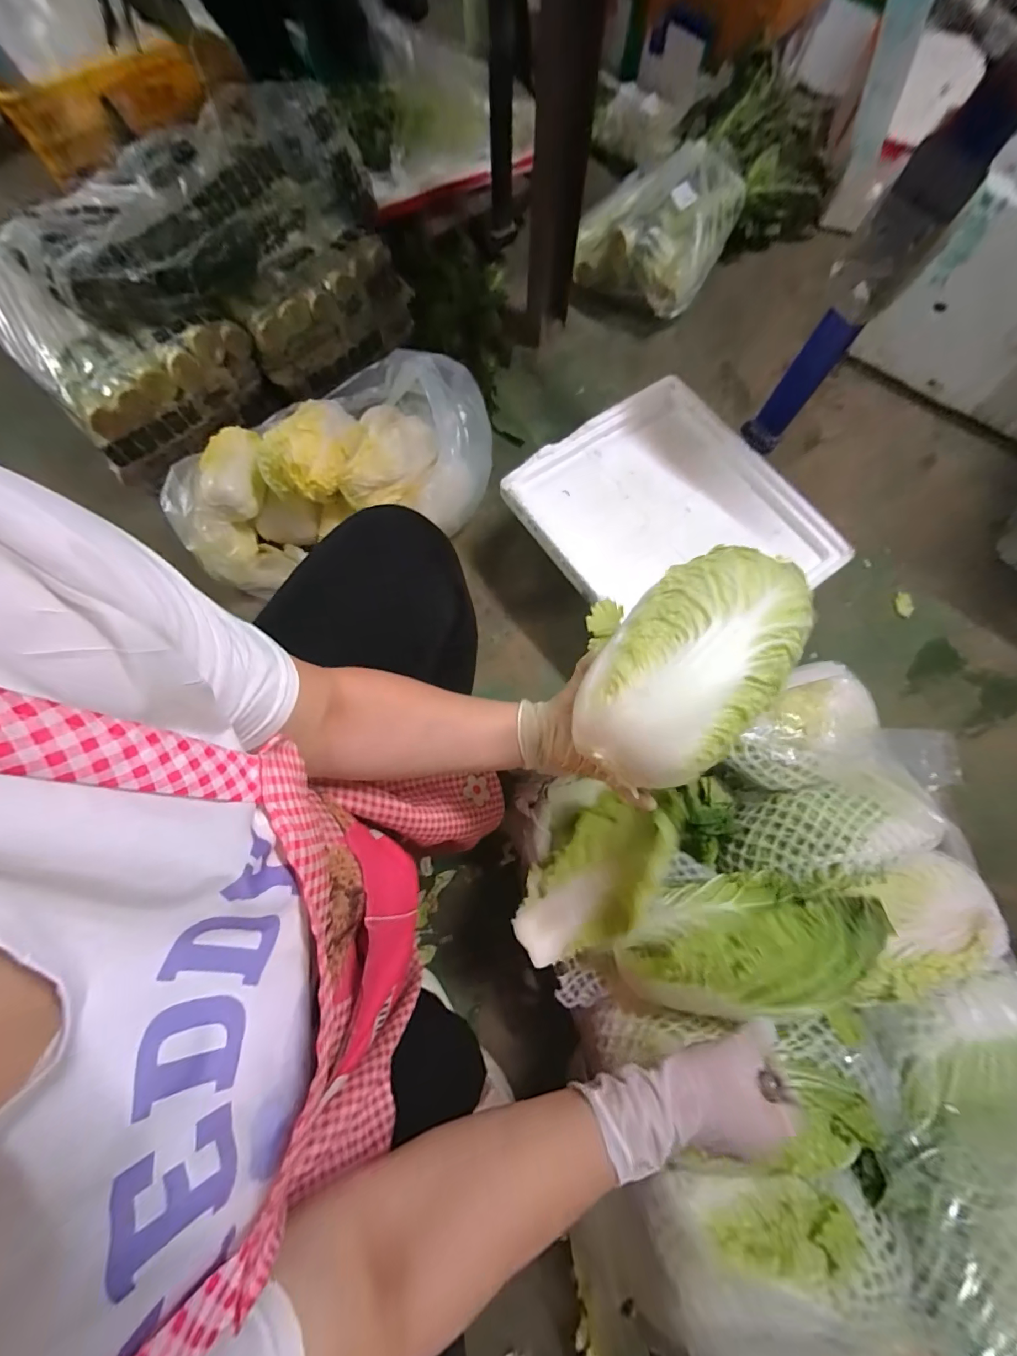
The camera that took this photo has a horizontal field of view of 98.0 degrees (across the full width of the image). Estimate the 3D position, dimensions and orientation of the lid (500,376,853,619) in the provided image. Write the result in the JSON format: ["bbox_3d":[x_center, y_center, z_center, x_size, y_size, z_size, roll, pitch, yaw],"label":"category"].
[{"bbox_3d":[0.275,-0.271,0.764,0.413,0.044,0.461,-35,79,-9],"label":"lid"}]

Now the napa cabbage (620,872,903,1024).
[{"bbox_3d":[0.243,0.271,0.458,0.241,0.136,0.088,-17,76,-4],"label":"napa cabbage"}]

